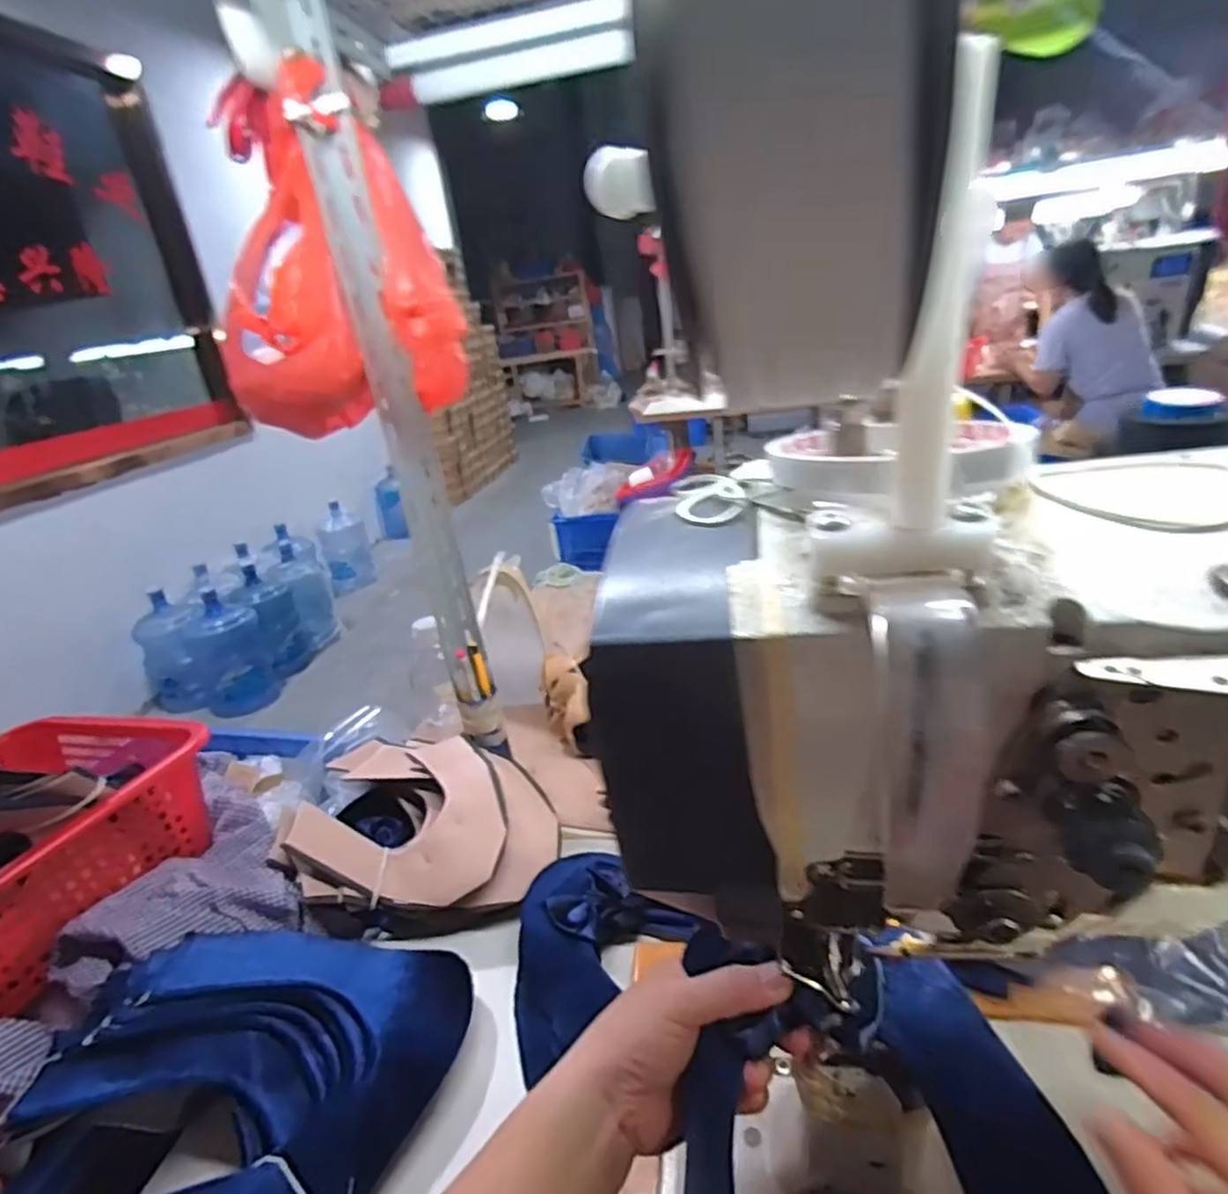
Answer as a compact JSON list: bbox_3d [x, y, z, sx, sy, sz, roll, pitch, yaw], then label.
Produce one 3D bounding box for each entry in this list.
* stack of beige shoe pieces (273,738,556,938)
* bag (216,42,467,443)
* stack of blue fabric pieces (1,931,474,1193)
[{"bbox_3d":[-0.181,0.232,0.707,0.239,0.102,0.187,-7,23,2],"label":"stack of beige shoe pieces"},{"bbox_3d":[-0.246,-0.277,0.580,0.172,0.266,0.192,-21,26,-28],"label":"bag"},{"bbox_3d":[-0.245,0.323,0.467,0.206,0.106,0.295,0,24,18],"label":"stack of blue fabric pieces"}]

